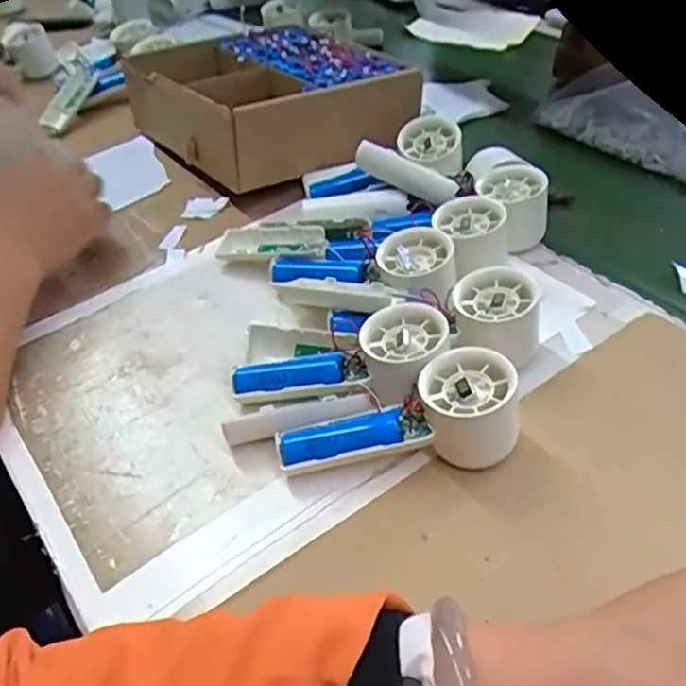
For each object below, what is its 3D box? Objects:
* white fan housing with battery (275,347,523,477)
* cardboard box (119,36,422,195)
[{"bbox_3d":[0.033,0.046,0.423,0.147,0.056,0.054,-5,41,1],"label":"white fan housing with battery"},{"bbox_3d":[-0.084,-0.274,0.734,0.229,0.079,0.232,-30,47,-24],"label":"cardboard box"}]

